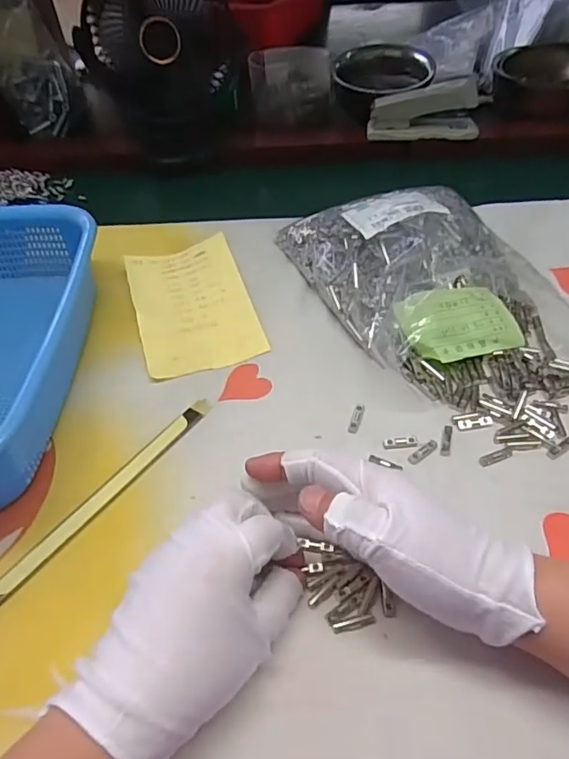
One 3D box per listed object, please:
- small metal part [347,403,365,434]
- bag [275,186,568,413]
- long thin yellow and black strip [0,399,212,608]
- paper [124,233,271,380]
[{"bbox_3d":[0.053,0.028,0.381,0.007,0.004,0.026,14,51,15],"label":"small metal part"},{"bbox_3d":[0.126,-0.089,0.438,0.171,0.055,0.270,-23,52,-16],"label":"bag"},{"bbox_3d":[-0.119,0.078,0.348,0.018,0.004,0.195,29,57,26],"label":"long thin yellow and black strip"},{"bbox_3d":[-0.081,-0.070,0.462,0.097,0.013,0.151,-15,50,-10],"label":"paper"}]

